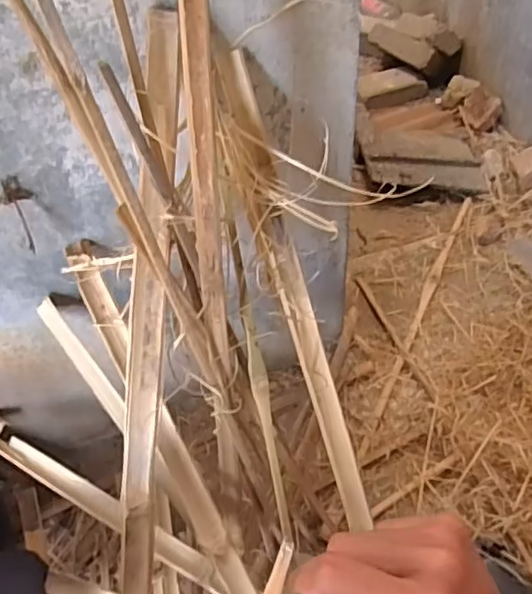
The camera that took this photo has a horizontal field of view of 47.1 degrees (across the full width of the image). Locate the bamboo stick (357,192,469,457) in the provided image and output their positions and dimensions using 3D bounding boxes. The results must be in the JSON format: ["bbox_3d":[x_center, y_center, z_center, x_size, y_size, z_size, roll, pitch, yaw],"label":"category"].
[{"bbox_3d":[0.311,0.024,1.227,0.024,0.015,0.687,20,55,18],"label":"bamboo stick"}]

